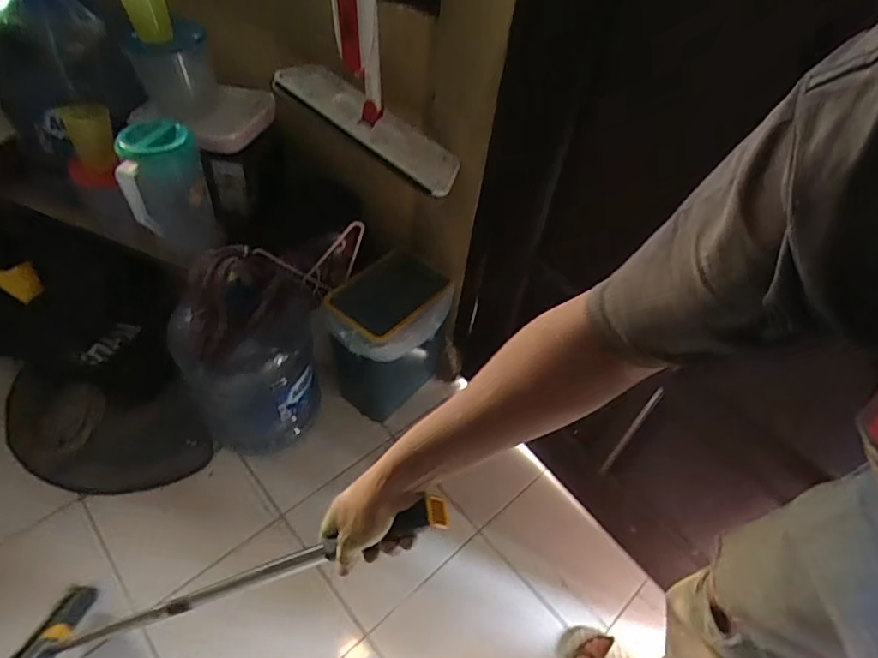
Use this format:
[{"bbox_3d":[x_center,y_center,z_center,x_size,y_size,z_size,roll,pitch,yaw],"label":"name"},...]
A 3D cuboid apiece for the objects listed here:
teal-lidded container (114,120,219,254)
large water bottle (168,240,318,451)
[{"bbox_3d":[-0.494,-0.257,0.957,0.128,0.196,0.131,-4,49,-10],"label":"teal-lidded container"},{"bbox_3d":[-0.380,0.047,1.062,0.250,0.436,0.246,-12,51,-17],"label":"large water bottle"}]

